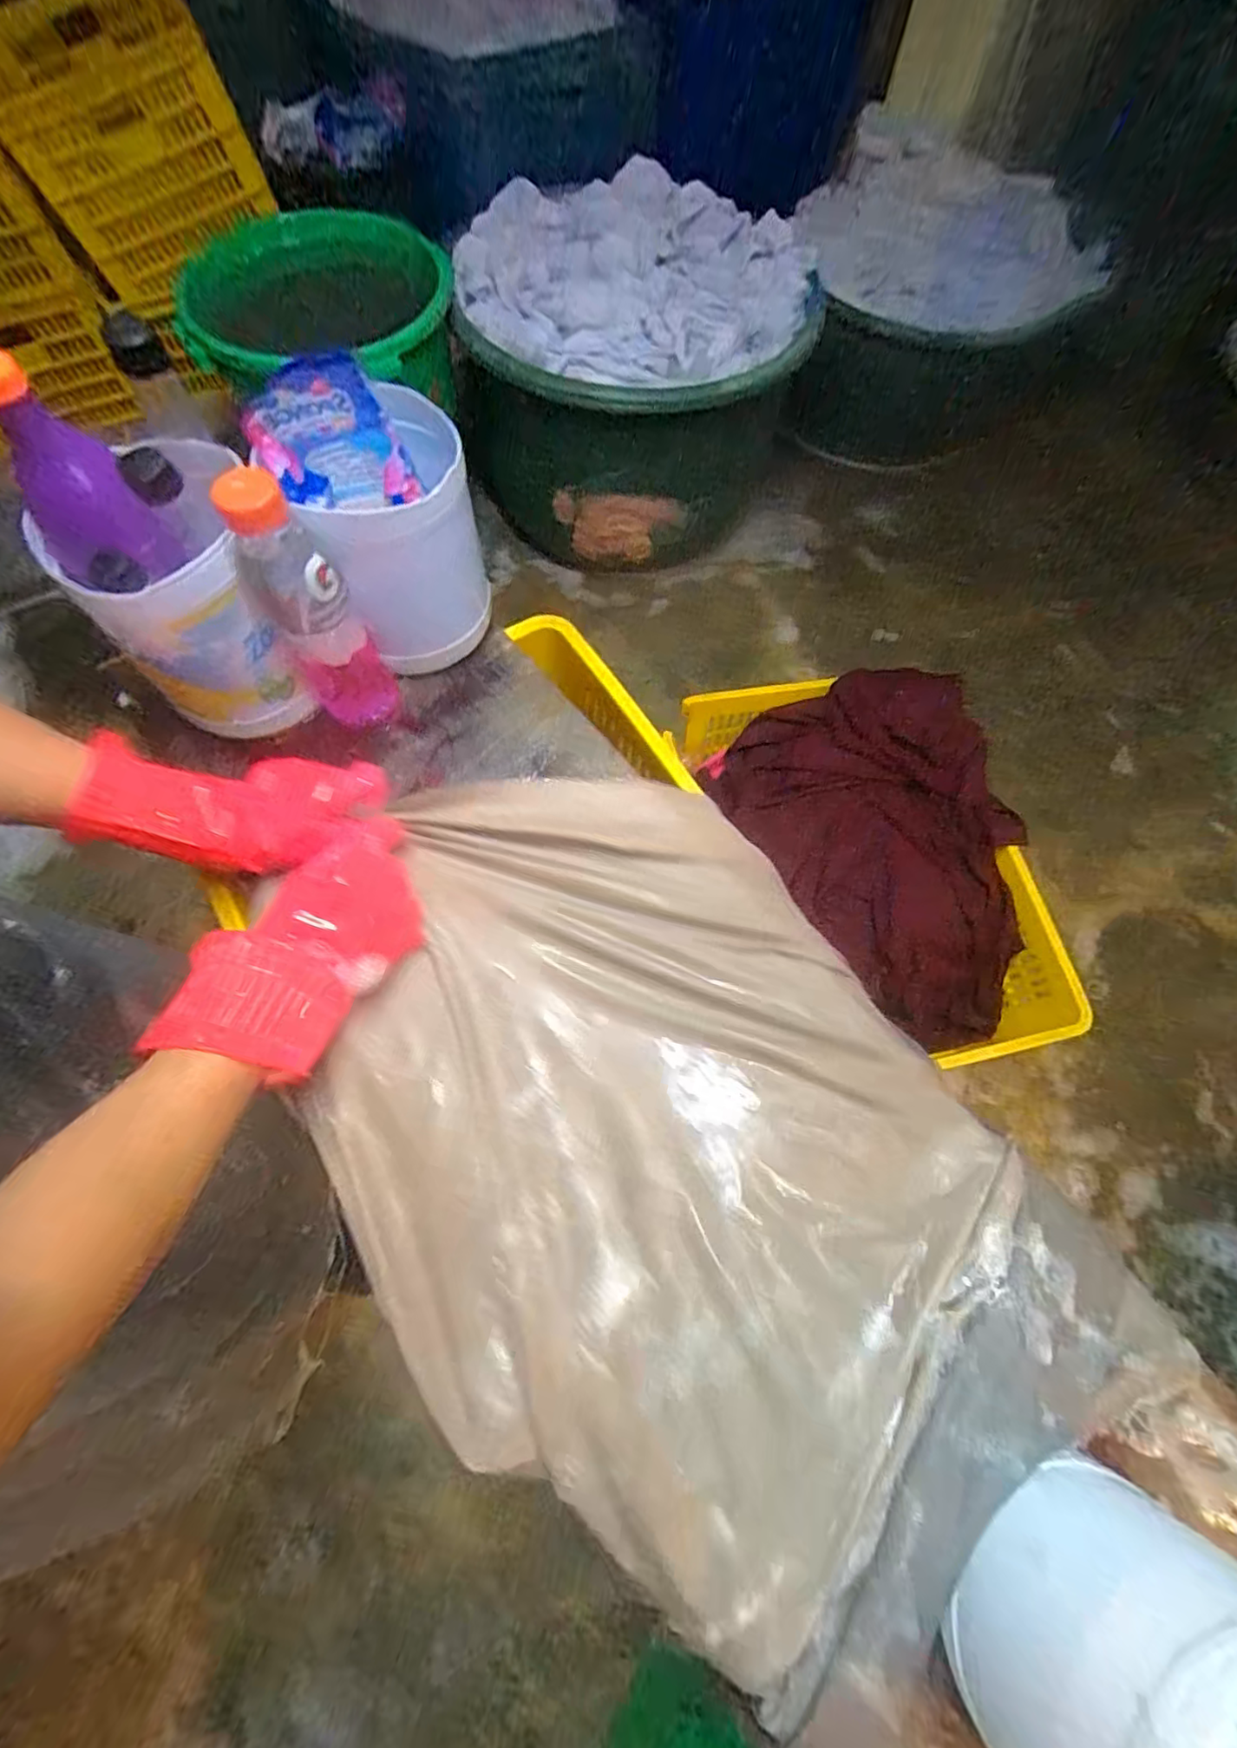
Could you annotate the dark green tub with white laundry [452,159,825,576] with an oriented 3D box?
[{"bbox_3d":[0.006,-1.008,1.278,0.630,0.496,0.553,-5,69,-4],"label":"dark green tub with white laundry"}]

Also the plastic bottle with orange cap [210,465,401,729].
[{"bbox_3d":[-0.230,-0.188,0.466,0.062,0.214,0.053,-29,71,-13],"label":"plastic bottle with orange cap"}]

